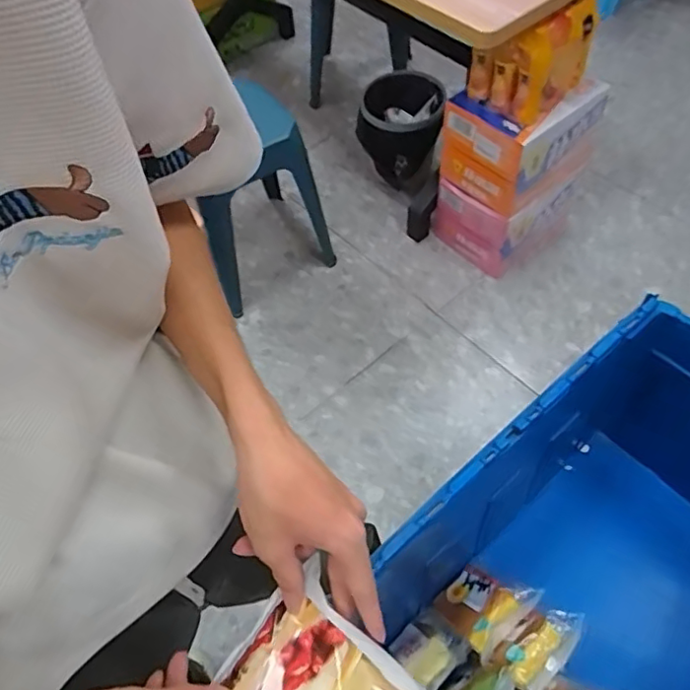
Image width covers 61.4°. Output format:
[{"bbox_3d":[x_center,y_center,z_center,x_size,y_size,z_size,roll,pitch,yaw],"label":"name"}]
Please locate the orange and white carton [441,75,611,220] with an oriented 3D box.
[{"bbox_3d":[0.442,-0.524,1.448,0.323,0.243,0.245,-31,60,-17],"label":"orange and white carton"}]

